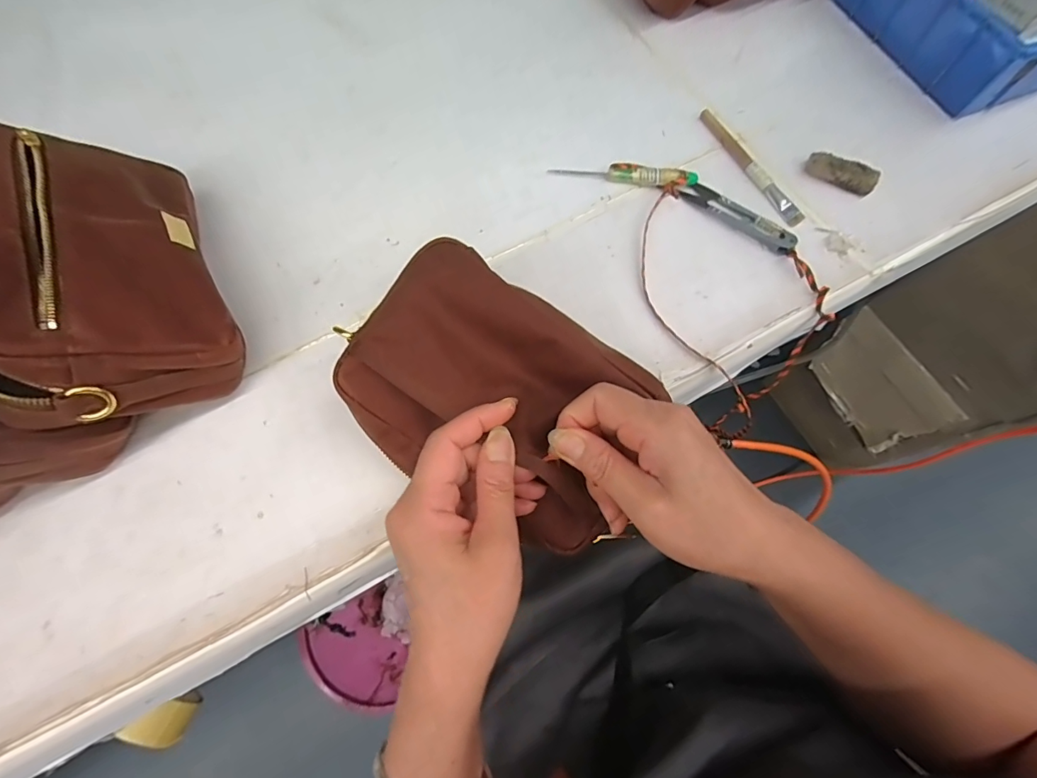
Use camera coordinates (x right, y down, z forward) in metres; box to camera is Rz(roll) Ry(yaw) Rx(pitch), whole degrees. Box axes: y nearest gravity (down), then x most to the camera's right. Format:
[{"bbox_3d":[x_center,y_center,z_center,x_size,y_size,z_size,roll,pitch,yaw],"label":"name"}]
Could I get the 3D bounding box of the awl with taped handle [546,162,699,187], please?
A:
[{"bbox_3d":[0.085,-0.174,0.381,0.114,0.016,0.016,13,70,7],"label":"awl with taped handle"}]

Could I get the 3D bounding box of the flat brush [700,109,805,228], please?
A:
[{"bbox_3d":[0.188,-0.182,0.384,0.013,0.011,0.130,-23,70,-6],"label":"flat brush"}]

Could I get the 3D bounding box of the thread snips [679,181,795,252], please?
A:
[{"bbox_3d":[0.169,-0.135,0.367,0.094,0.011,0.020,40,76,15],"label":"thread snips"}]

